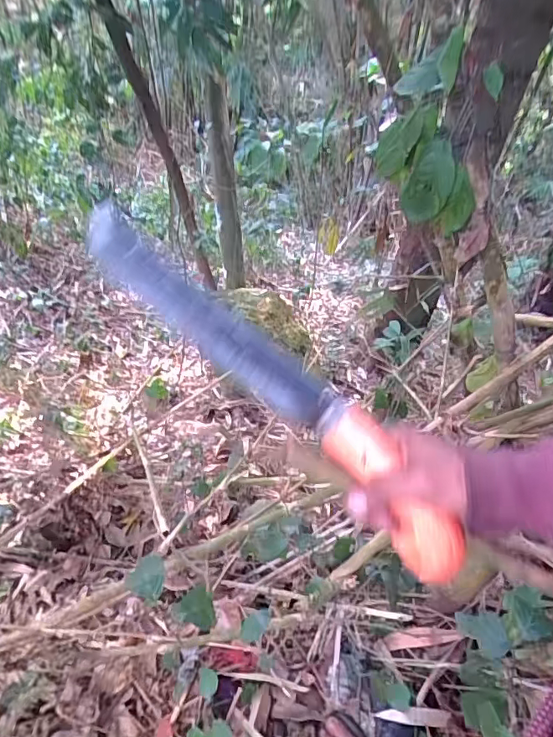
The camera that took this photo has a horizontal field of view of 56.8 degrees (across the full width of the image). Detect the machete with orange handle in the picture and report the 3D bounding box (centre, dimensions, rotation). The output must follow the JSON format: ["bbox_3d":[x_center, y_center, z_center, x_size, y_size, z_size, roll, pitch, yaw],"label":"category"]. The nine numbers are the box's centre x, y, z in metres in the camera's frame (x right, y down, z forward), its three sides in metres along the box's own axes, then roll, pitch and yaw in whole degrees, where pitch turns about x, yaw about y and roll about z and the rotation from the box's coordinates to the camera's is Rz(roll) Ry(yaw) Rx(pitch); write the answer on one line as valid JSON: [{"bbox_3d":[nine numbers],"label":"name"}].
[{"bbox_3d":[-0.002,0.014,0.403,0.379,0.055,0.043,42,62,6],"label":"machete with orange handle"}]

